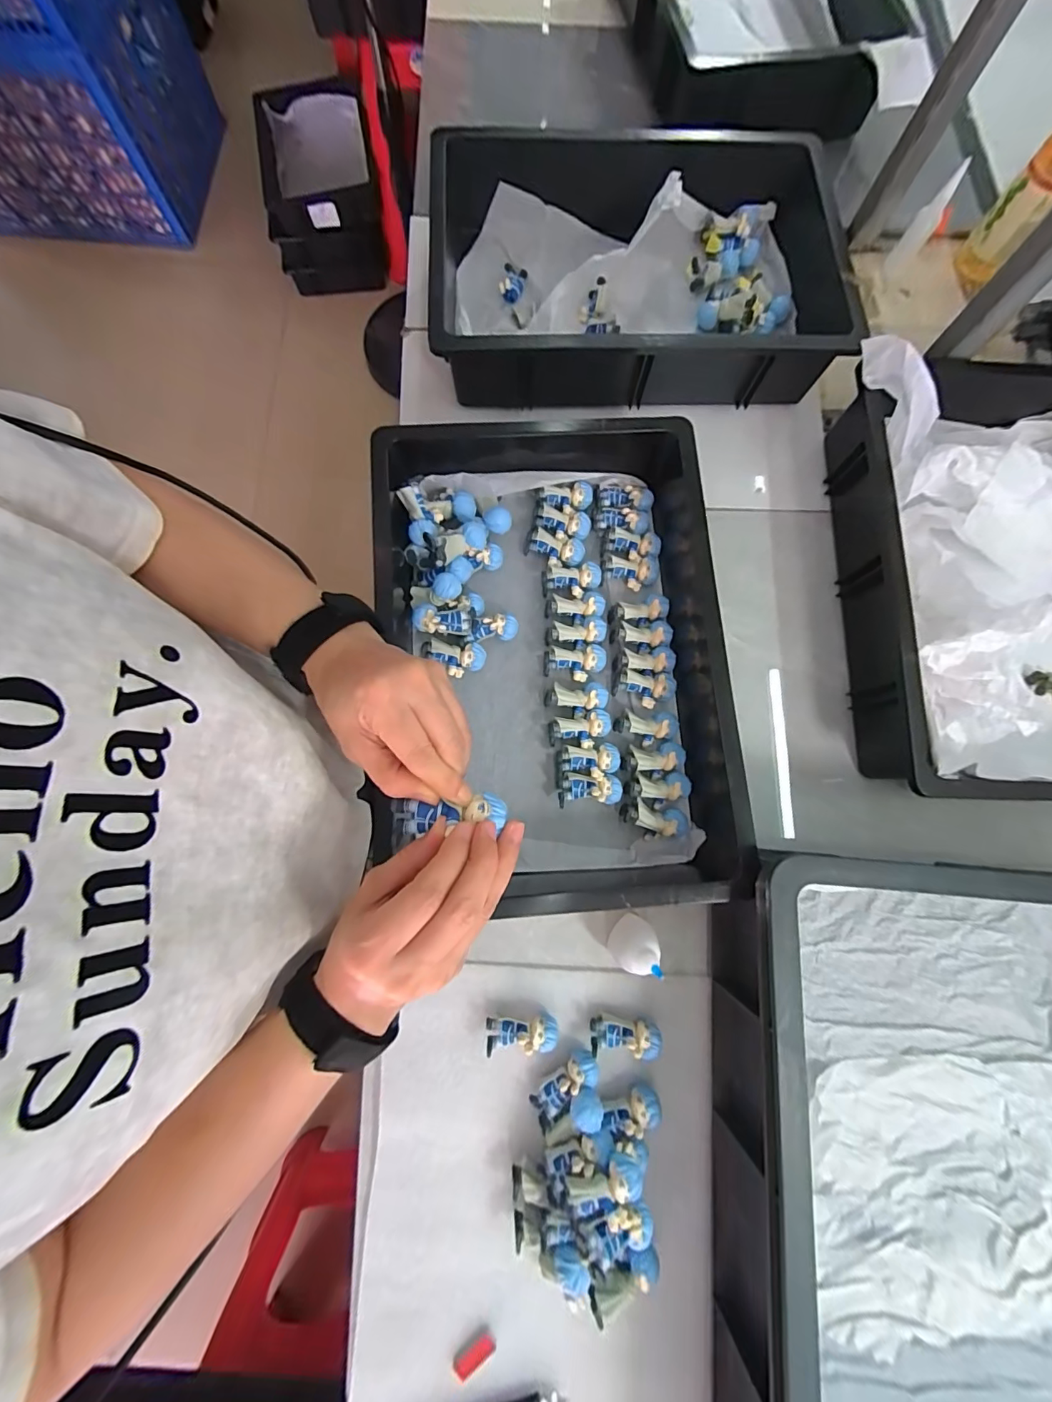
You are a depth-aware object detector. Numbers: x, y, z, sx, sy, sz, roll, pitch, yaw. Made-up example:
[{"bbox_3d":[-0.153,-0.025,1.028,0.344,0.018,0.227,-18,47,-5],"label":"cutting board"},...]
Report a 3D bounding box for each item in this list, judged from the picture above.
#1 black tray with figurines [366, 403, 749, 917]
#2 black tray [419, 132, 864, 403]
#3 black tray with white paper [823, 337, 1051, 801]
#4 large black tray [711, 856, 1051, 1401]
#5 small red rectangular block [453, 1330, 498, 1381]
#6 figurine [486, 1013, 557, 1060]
[{"bbox_3d":[0.036,-0.037,0.458,0.319,0.086,0.474,-4,79,-2],"label":"black tray with figurines"},{"bbox_3d":[0.131,-0.492,0.552,0.455,0.104,0.311,1,78,-1],"label":"black tray"},{"bbox_3d":[0.489,-0.128,0.473,0.305,0.118,0.443,0,78,-1],"label":"black tray with white paper"},{"bbox_3d":[0.367,0.430,0.356,0.413,0.118,0.581,4,78,0],"label":"large black tray"},{"bbox_3d":[-0.042,0.532,0.381,0.037,0.007,0.013,-31,81,-7],"label":"small red rectangular block"},{"bbox_3d":[-0.004,0.295,0.416,0.062,0.036,0.027,-7,79,-2],"label":"figurine"}]

